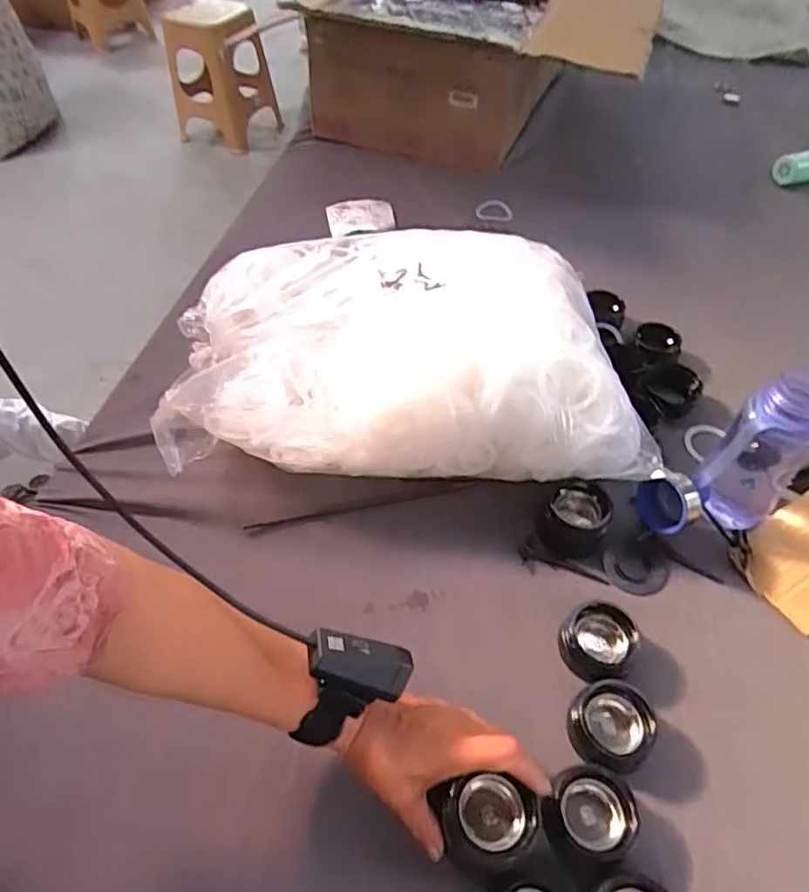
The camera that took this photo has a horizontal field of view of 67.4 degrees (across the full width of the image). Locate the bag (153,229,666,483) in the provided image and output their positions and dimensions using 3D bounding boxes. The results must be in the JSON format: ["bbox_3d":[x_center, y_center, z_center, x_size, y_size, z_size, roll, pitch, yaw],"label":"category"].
[{"bbox_3d":[-0.004,-0.106,0.669,0.503,0.166,0.281,4,50,2],"label":"bag"}]

